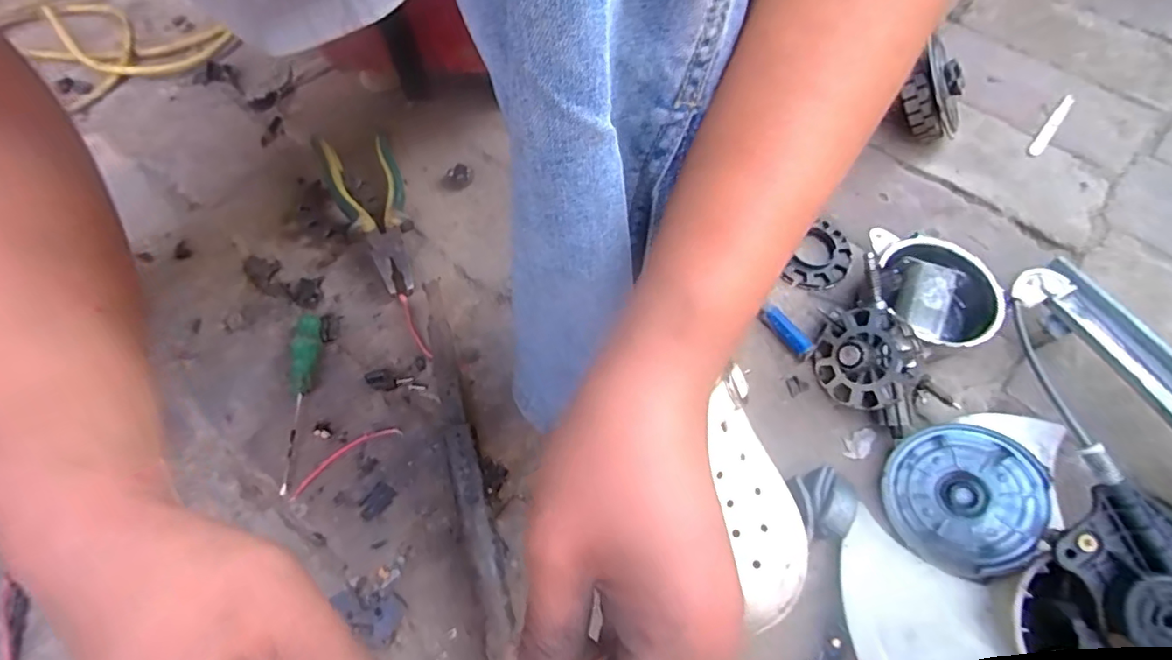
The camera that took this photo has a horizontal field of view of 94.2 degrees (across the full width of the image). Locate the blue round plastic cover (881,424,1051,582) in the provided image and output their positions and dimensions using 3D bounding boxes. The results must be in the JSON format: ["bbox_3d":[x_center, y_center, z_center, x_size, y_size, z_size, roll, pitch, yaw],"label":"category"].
[{"bbox_3d":[0.265,0.119,0.385,0.098,0.010,0.096,-2,86,33],"label":"blue round plastic cover"}]

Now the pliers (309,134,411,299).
[{"bbox_3d":[-0.200,-0.112,0.519,0.066,0.027,0.183,-22,65,-10],"label":"pliers"}]

